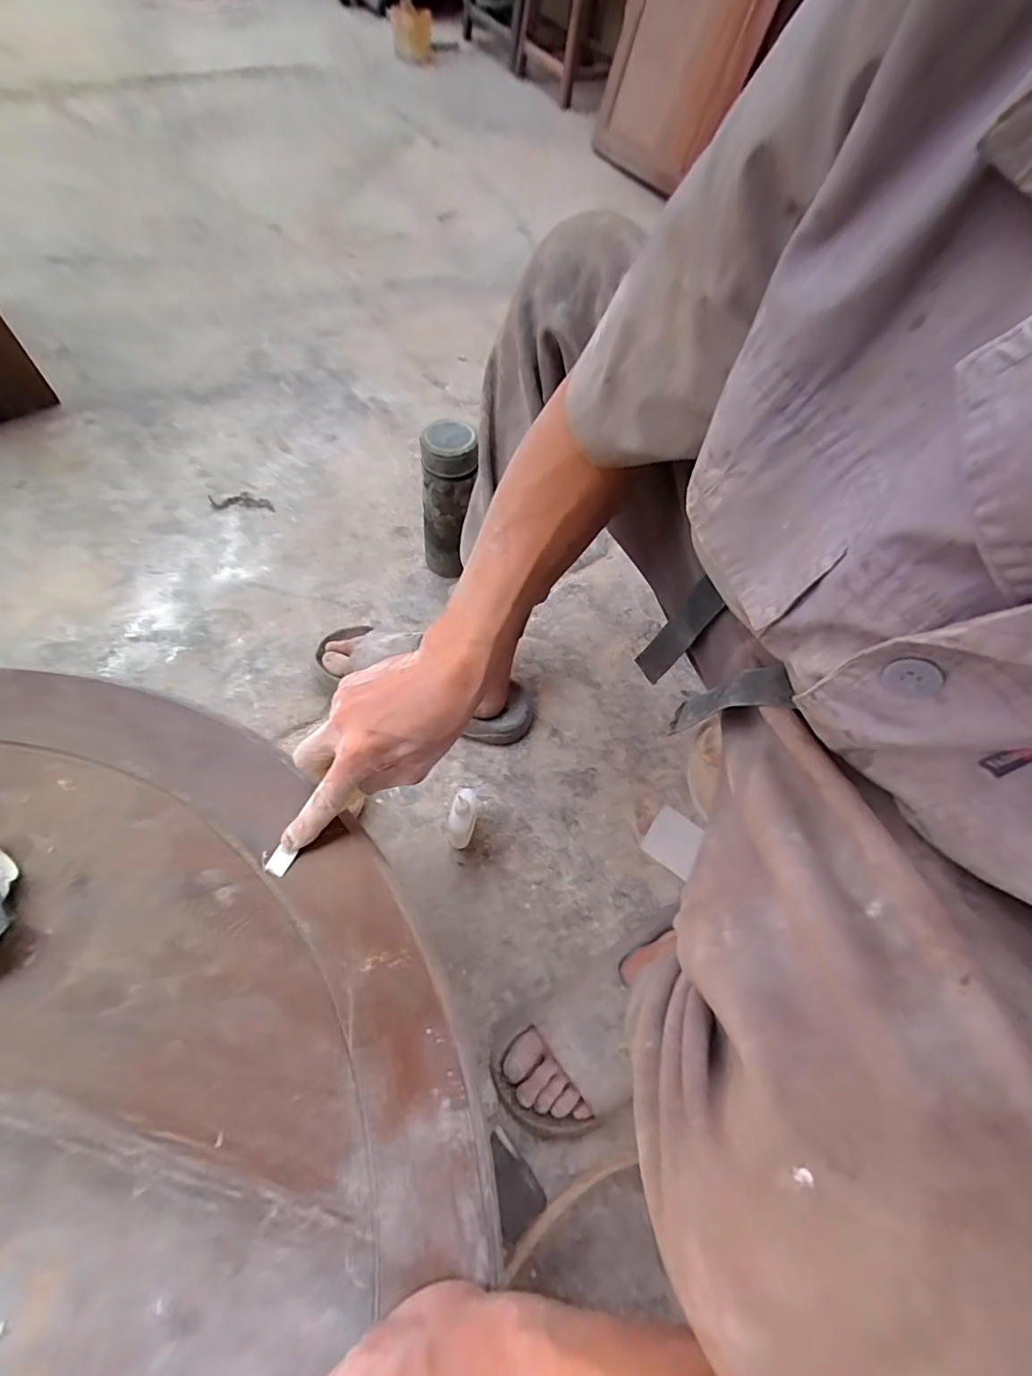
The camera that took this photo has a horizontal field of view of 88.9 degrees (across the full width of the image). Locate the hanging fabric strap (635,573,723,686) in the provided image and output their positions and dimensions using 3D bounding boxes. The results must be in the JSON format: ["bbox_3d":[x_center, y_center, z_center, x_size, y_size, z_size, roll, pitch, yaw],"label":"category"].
[{"bbox_3d":[0.133,-0.045,0.444,0.006,0.135,0.033,-14,69,-16],"label":"hanging fabric strap"}]

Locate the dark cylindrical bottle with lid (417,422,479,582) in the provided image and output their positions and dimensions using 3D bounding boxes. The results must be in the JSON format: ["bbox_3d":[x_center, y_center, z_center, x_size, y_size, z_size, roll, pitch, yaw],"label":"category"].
[{"bbox_3d":[-0.090,-0.235,0.702,0.075,0.222,0.057,2,62,-6],"label":"dark cylindrical bottle with lid"}]

